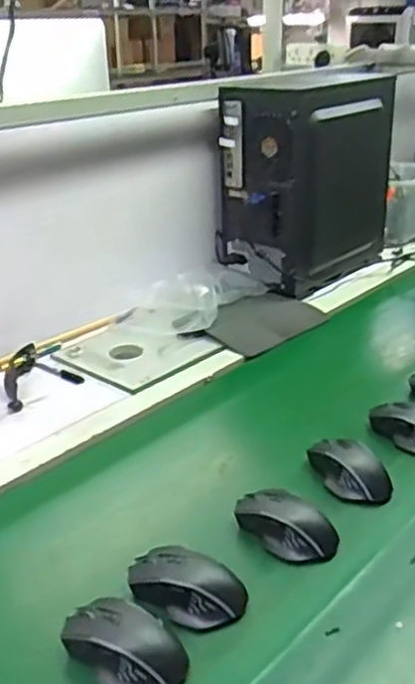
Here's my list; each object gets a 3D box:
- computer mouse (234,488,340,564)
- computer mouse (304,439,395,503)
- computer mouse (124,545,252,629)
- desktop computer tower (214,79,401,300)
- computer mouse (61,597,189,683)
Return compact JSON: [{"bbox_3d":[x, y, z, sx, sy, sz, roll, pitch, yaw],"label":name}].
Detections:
[{"bbox_3d":[0.085,0.194,0.762,0.071,0.038,0.116,-22,32,-38],"label":"computer mouse"},{"bbox_3d":[0.172,0.151,0.837,0.081,0.038,0.104,-11,27,-21],"label":"computer mouse"},{"bbox_3d":[-0.021,0.234,0.677,0.112,0.042,0.063,13,28,26],"label":"computer mouse"},{"bbox_3d":[0.204,-0.332,1.423,0.204,0.360,0.362,19,31,35],"label":"desktop computer tower"},{"bbox_3d":[-0.073,0.264,0.612,0.117,0.036,0.064,14,29,28],"label":"computer mouse"}]

